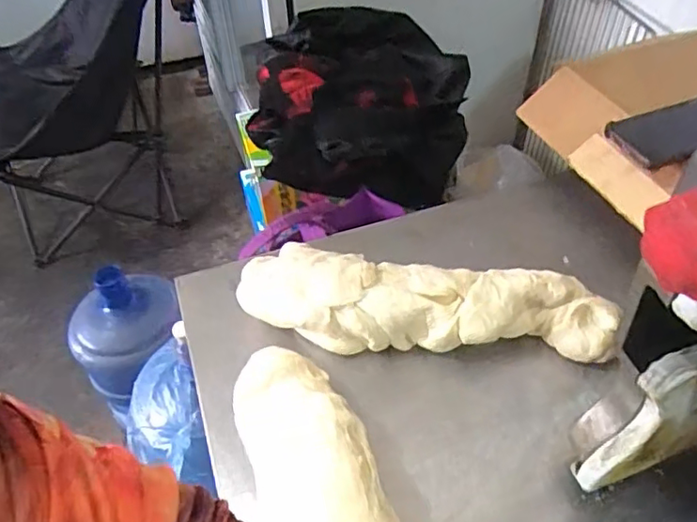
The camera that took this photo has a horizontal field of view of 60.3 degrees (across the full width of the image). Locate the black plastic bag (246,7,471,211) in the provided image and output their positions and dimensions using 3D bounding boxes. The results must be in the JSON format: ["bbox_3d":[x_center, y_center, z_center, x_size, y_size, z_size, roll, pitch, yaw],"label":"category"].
[{"bbox_3d":[0.023,-0.262,1.019,0.344,0.208,0.294,3,48,5],"label":"black plastic bag"}]

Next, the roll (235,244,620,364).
[{"bbox_3d":[0.069,0.040,0.577,0.354,0.074,0.088,2,48,4],"label":"roll"}]

